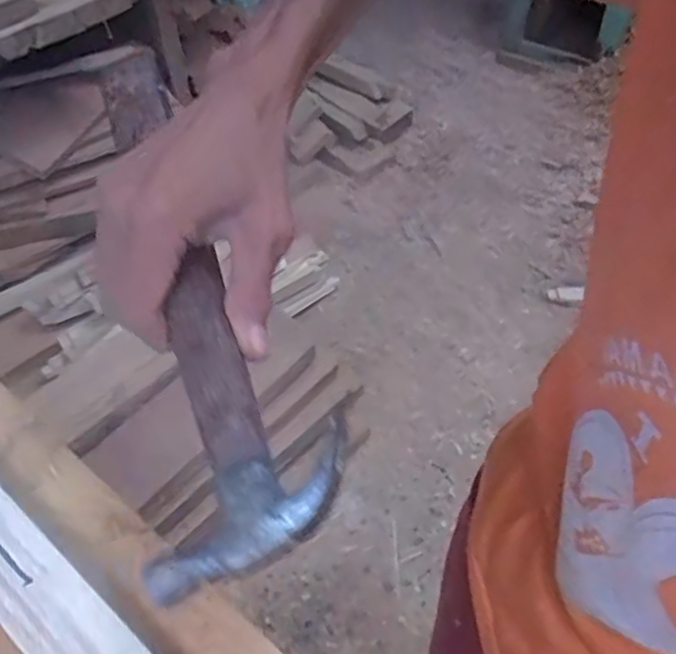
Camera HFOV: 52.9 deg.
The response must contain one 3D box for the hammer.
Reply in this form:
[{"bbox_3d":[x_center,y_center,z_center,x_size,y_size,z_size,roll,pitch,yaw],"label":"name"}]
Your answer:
[{"bbox_3d":[-0.084,-0.036,0.351,0.085,0.028,0.324,-15,60,-14],"label":"hammer"}]

